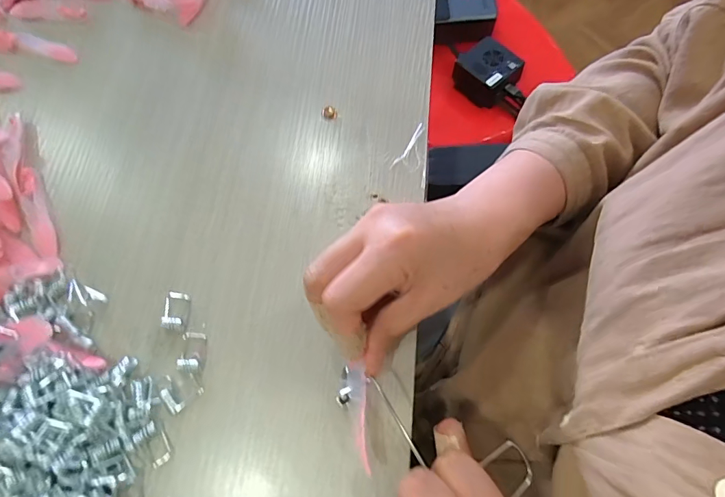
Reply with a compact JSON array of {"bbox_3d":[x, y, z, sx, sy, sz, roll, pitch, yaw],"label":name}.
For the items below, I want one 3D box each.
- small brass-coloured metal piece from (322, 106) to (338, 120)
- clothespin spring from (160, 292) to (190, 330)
[{"bbox_3d":[-0.025,-0.101,0.312,0.012,0.004,0.007,10,70,5],"label":"small brass-coloured metal piece"},{"bbox_3d":[-0.121,0.040,0.270,0.016,0.004,0.024,8,71,6],"label":"clothespin spring"}]

